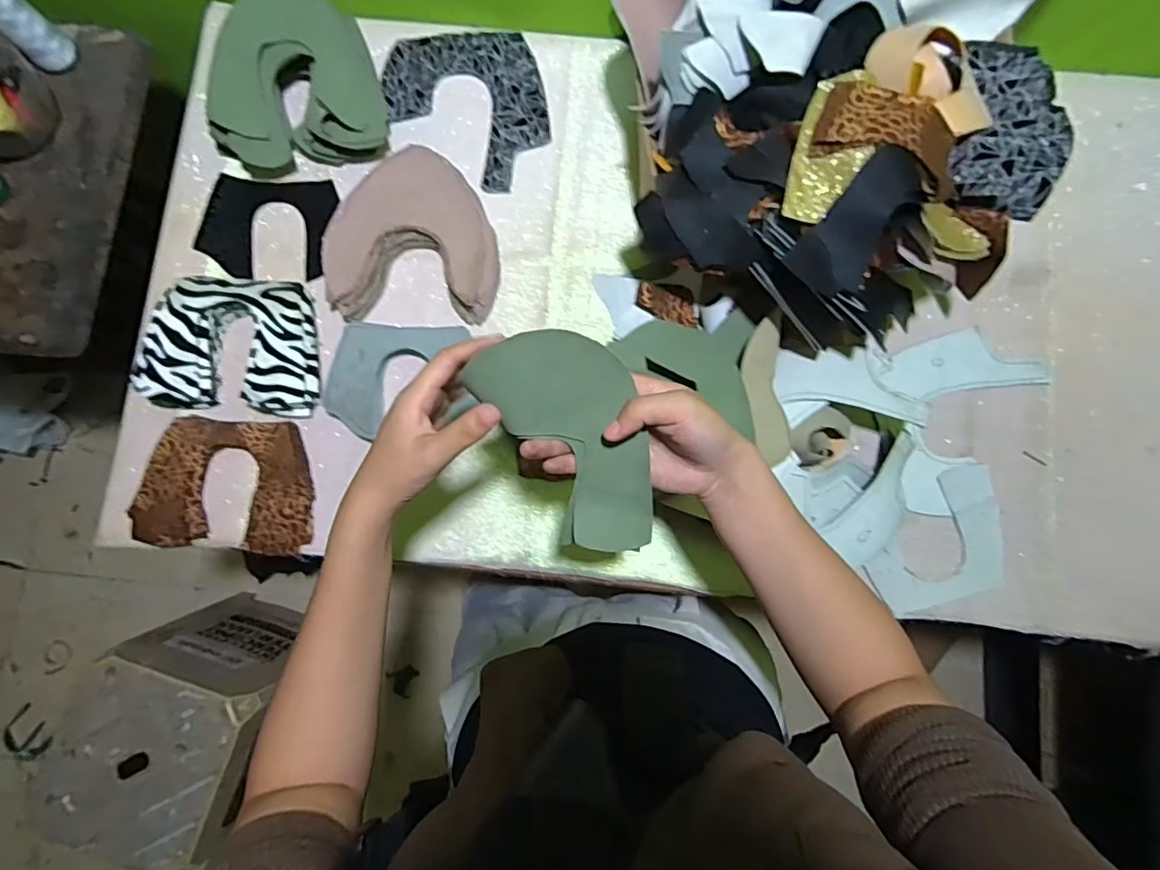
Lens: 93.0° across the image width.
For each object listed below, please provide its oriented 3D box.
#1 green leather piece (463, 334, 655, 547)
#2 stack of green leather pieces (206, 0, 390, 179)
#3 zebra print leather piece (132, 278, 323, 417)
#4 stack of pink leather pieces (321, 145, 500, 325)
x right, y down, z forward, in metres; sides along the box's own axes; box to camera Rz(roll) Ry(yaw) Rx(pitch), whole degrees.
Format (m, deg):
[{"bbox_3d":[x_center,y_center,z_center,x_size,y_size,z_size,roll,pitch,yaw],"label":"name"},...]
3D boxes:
[{"bbox_3d":[0.004,0.009,0.357,0.083,0.012,0.176,-26,121,1],"label":"green leather piece"},{"bbox_3d":[-0.302,-0.375,0.583,0.175,0.064,0.161,-10,82,-1],"label":"stack of green leather pieces"},{"bbox_3d":[-0.350,-0.090,0.563,0.160,0.049,0.134,0,87,0],"label":"zebra print leather piece"},{"bbox_3d":[-0.176,-0.212,0.587,0.176,0.037,0.179,1,87,0],"label":"stack of pink leather pieces"}]

